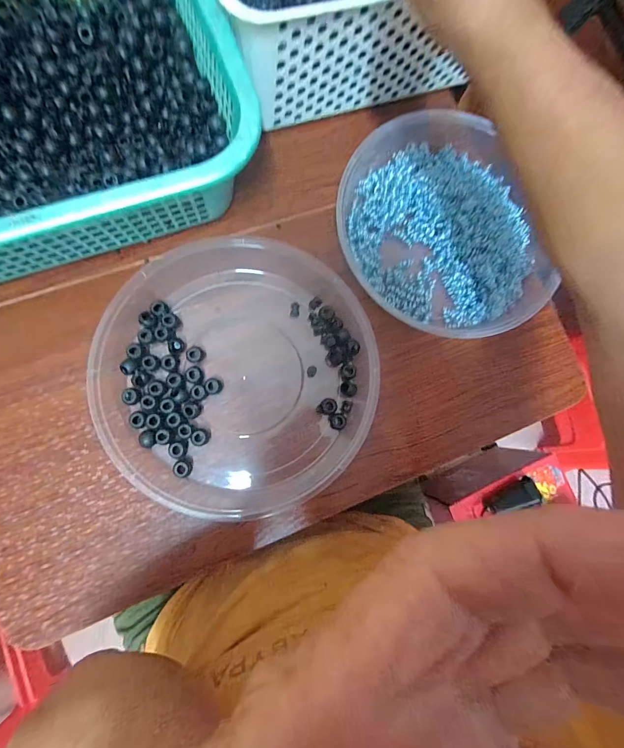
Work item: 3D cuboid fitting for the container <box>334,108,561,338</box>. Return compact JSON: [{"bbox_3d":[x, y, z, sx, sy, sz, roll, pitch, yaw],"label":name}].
[{"bbox_3d":[0.124,-0.152,0.326,0.195,0.034,0.237,-16,85,-9],"label":"container"}]

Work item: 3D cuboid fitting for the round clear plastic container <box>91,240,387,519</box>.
[{"bbox_3d":[-0.063,-0.004,0.291,0.230,0.034,0.243,1,84,-6],"label":"round clear plastic container"}]

